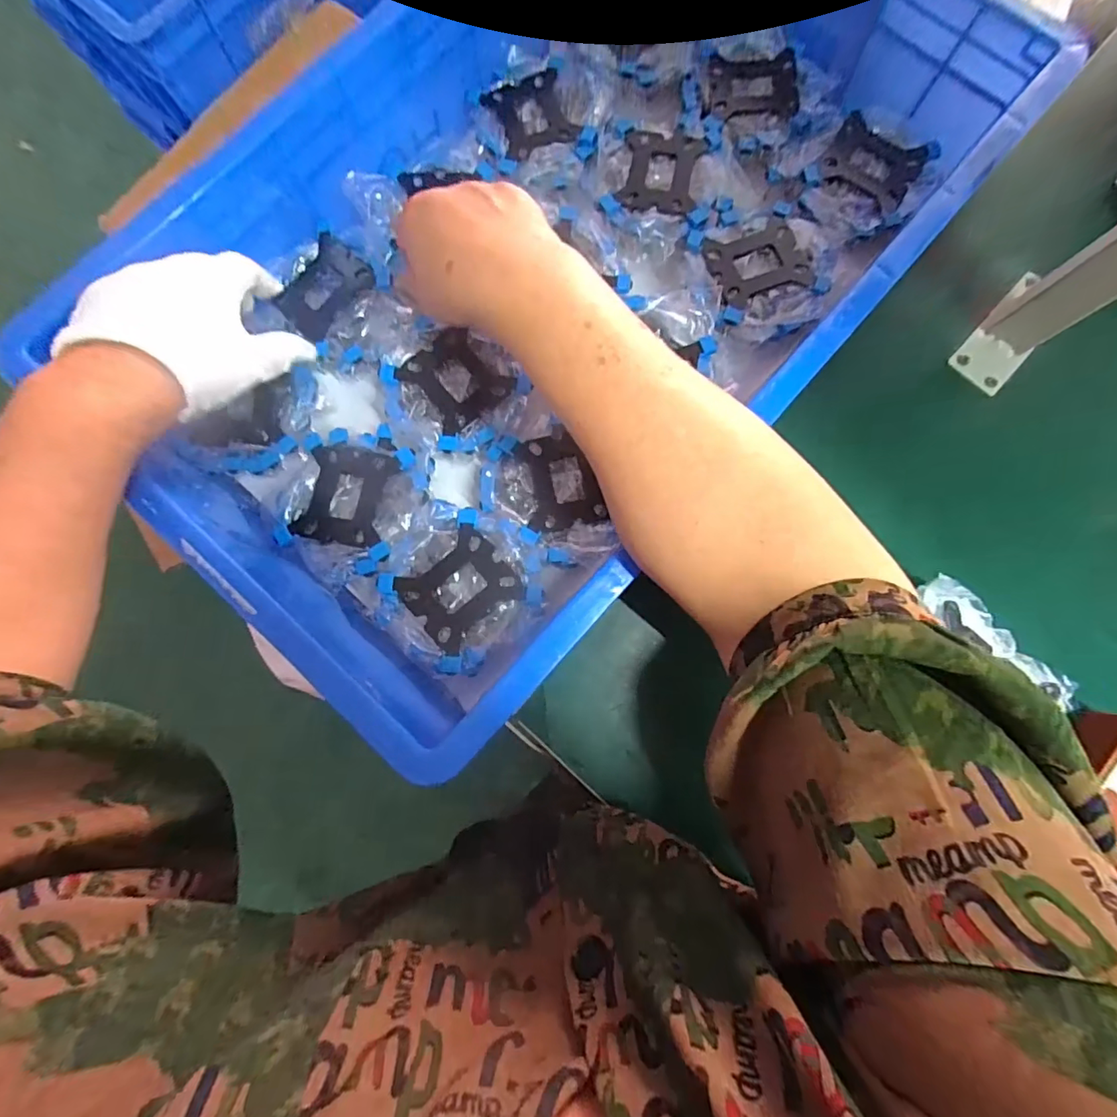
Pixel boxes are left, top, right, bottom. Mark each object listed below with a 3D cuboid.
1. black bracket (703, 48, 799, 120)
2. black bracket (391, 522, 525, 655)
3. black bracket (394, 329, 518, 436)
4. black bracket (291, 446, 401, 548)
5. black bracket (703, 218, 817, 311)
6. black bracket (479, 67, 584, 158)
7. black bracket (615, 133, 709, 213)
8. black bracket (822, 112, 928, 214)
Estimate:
[{"bbox_3d":[0.162,-0.400,0.436,0.078,0.006,0.062,-1,84,2],"label":"black bracket"},{"bbox_3d":[-0.070,0.021,0.366,0.073,0.005,0.065,-41,84,-3],"label":"black bracket"},{"bbox_3d":[-0.080,-0.138,0.398,0.064,0.005,0.071,-39,84,-2],"label":"black bracket"},{"bbox_3d":[-0.156,-0.047,0.382,0.064,0.006,0.073,9,79,9],"label":"black bracket"},{"bbox_3d":[0.160,-0.233,0.406,0.076,0.006,0.062,-18,84,0],"label":"black bracket"},{"bbox_3d":[-0.023,-0.374,0.432,0.064,0.008,0.070,-19,84,0],"label":"black bracket"},{"bbox_3d":[0.084,-0.317,0.423,0.063,0.004,0.071,12,84,3],"label":"black bracket"},{"bbox_3d":[0.254,-0.320,0.416,0.070,0.006,0.071,31,86,5],"label":"black bracket"}]

